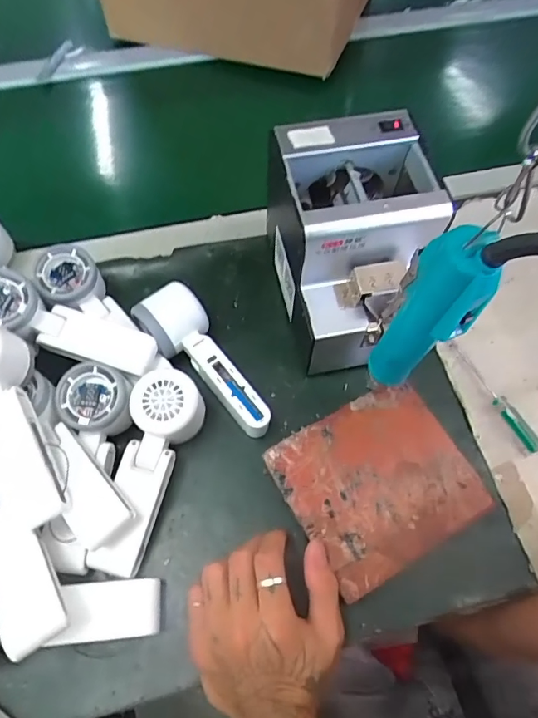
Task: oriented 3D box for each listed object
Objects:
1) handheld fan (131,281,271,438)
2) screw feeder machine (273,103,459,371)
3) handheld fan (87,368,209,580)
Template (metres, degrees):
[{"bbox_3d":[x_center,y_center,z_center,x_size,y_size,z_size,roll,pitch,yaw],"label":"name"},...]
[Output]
[{"bbox_3d":[-0.056,0.005,0.446,0.053,0.058,0.159,-37,69,-17],"label":"handheld fan"},{"bbox_3d":[0.082,-0.100,0.448,0.133,0.153,0.170,-8,63,-4],"label":"screw feeder machine"},{"bbox_3d":[-0.099,0.093,0.409,0.058,0.044,0.167,13,77,6],"label":"handheld fan"}]

